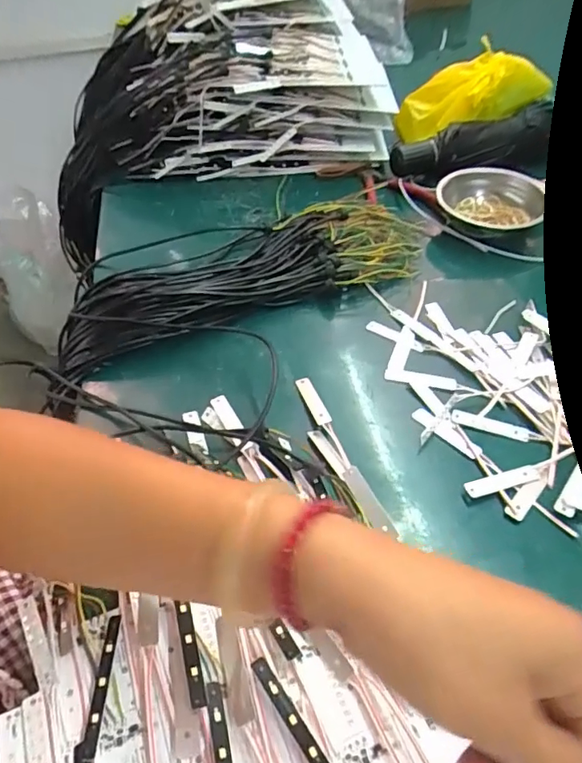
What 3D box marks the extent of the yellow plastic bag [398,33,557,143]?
[{"bbox_3d":[0.244,-0.401,0.740,0.200,0.068,0.116,-13,45,15],"label":"yellow plastic bag"}]

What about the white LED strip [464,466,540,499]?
[{"bbox_3d":[0.157,0.074,0.393,0.059,0.006,0.013,-12,48,-9],"label":"white LED strip"}]

